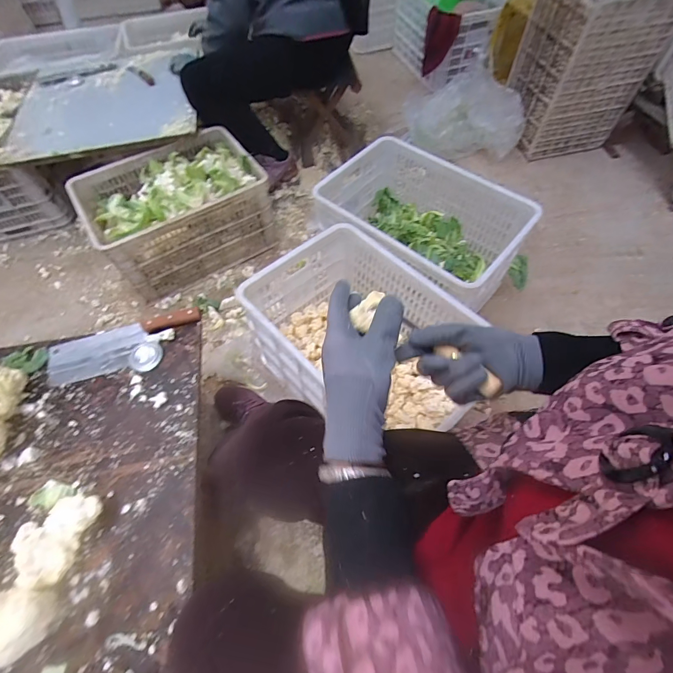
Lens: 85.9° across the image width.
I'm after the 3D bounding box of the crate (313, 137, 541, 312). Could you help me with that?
[{"bbox_3d":[0.239,-0.322,1.064,0.394,0.245,0.556,-40,65,-21],"label":"crate"}]

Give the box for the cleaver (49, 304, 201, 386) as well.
[{"bbox_3d":[-0.437,0.015,0.749,0.304,0.025,0.101,-14,59,-7],"label":"cleaver"}]

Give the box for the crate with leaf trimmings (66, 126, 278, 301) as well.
[{"bbox_3d":[-0.519,-0.418,1.211,0.512,0.282,0.399,-30,62,-16],"label":"crate with leaf trimmings"}]

